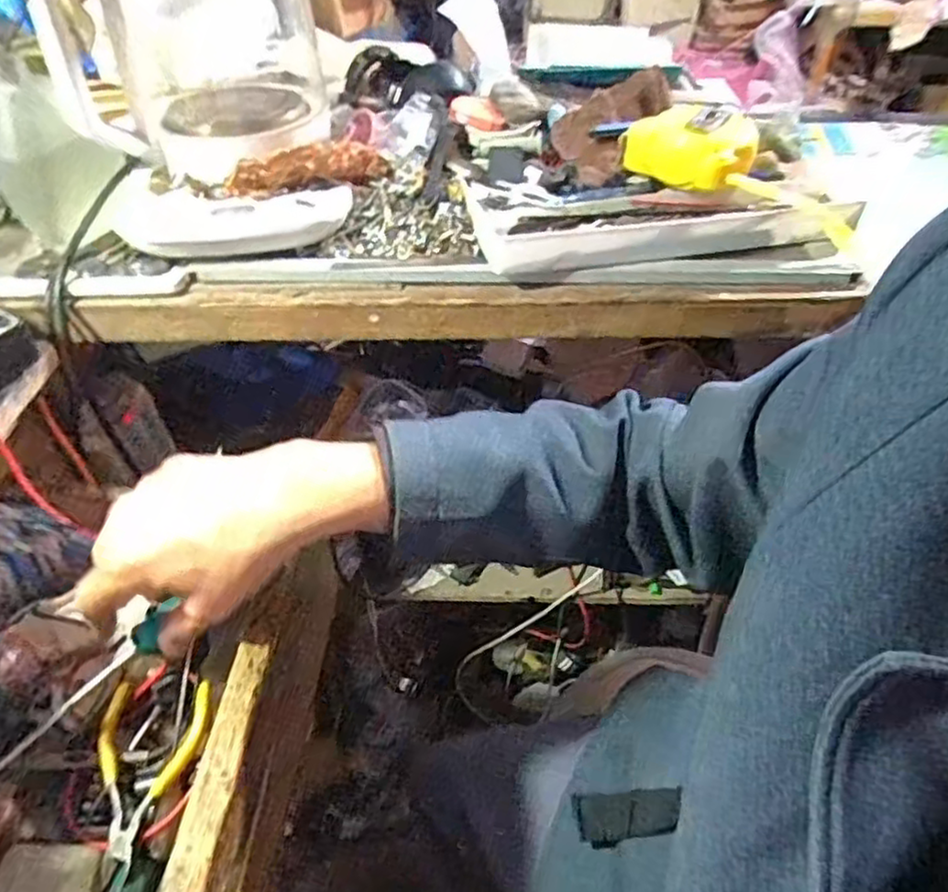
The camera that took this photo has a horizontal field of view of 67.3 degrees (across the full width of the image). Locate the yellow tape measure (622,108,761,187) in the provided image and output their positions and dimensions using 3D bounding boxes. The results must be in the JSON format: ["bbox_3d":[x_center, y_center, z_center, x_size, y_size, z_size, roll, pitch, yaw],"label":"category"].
[{"bbox_3d":[0.154,-0.216,0.507,0.082,0.039,0.047,23,49,23],"label":"yellow tape measure"}]

